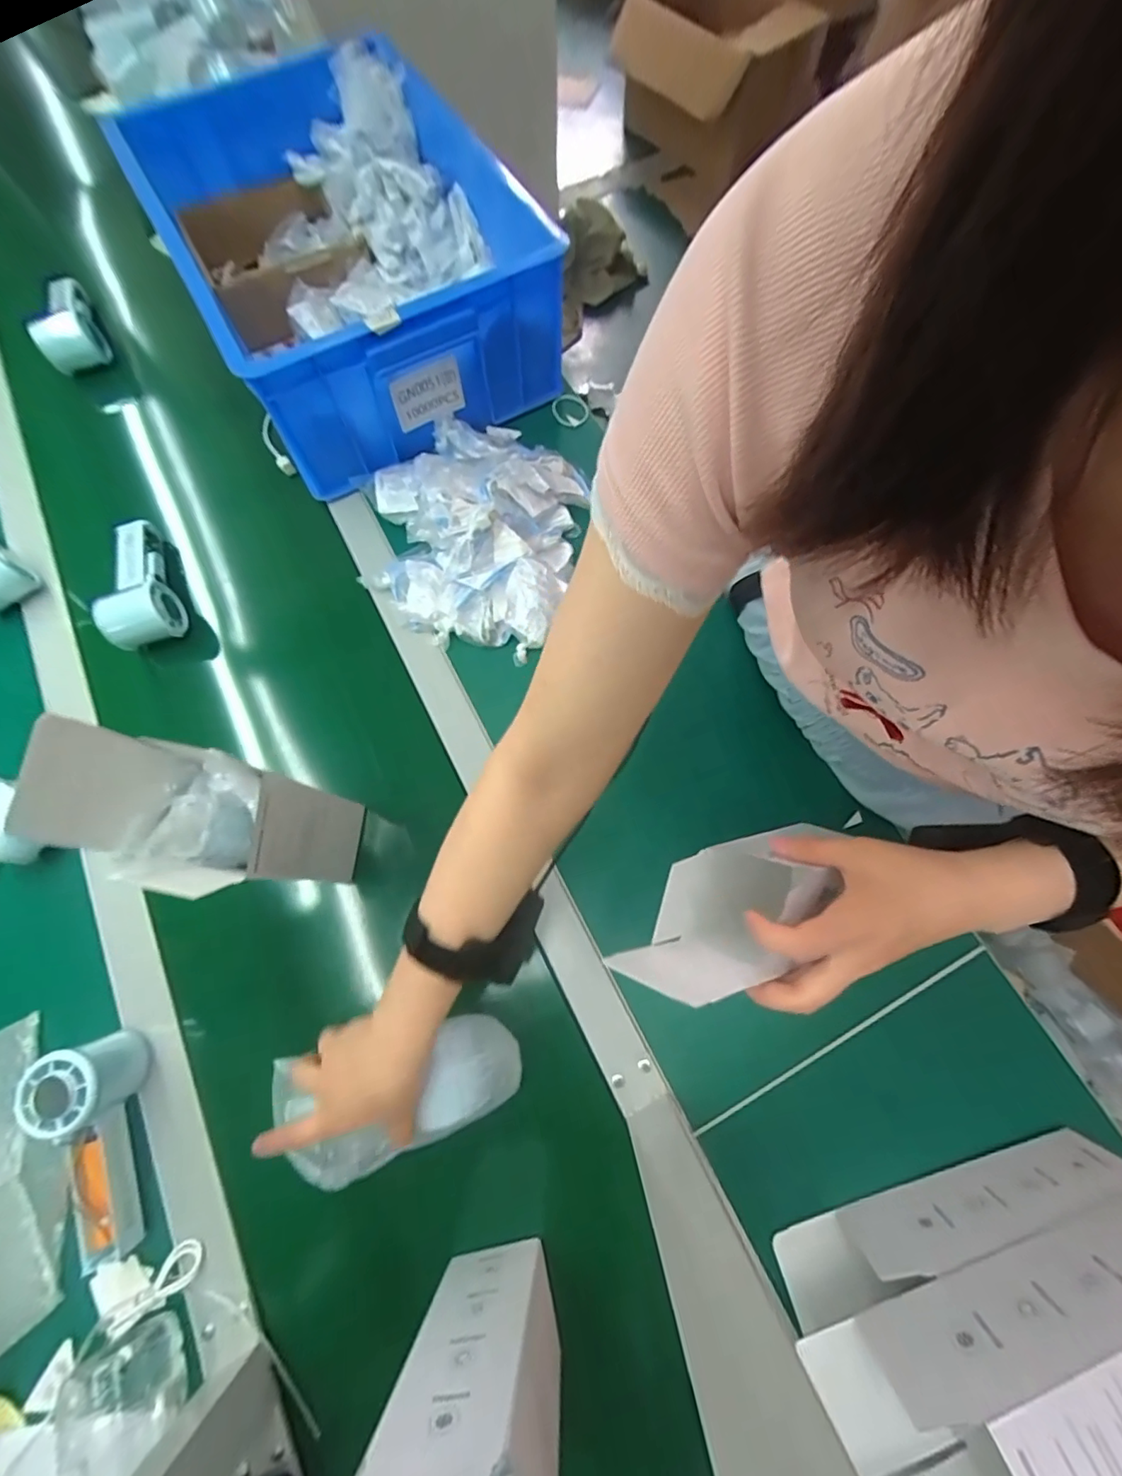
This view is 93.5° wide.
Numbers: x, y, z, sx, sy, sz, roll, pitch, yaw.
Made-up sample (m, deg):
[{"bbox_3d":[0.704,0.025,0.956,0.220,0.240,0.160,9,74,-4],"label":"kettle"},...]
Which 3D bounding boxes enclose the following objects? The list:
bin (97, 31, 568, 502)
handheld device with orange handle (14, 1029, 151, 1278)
[{"bbox_3d":[-0.245,-0.555,0.613,0.360,0.153,0.442,-34,75,-11],"label":"bin"},{"bbox_3d":[-0.359,0.310,0.396,0.056,0.056,0.152,-15,72,-6],"label":"handheld device with orange handle"}]

